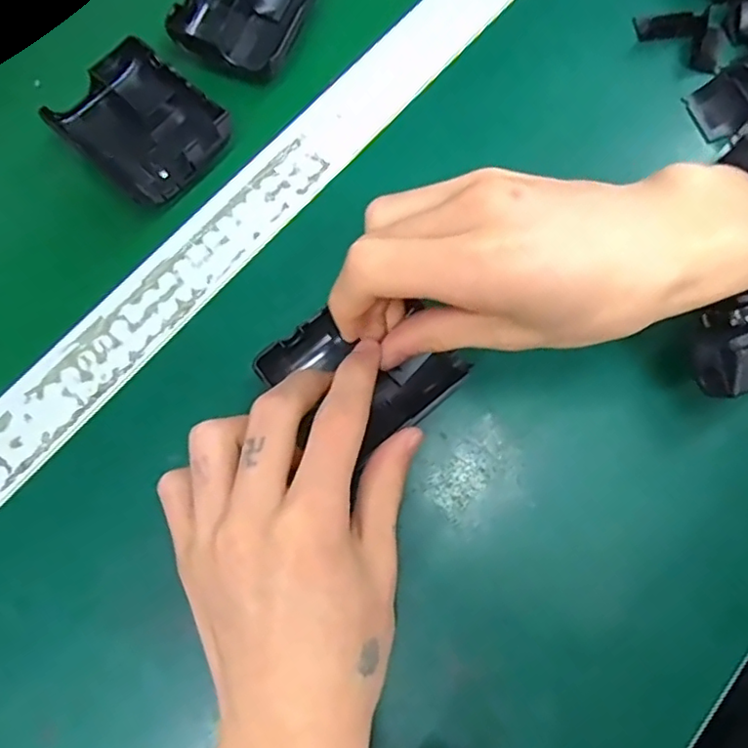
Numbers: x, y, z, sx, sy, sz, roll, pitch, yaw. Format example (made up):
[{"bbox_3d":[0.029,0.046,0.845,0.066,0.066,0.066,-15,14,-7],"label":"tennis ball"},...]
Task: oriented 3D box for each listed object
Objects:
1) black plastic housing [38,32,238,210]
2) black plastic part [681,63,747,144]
[{"bbox_3d":[-0.124,-0.132,0.324,0.079,0.024,0.066,42,79,10],"label":"black plastic housing"},{"bbox_3d":[0.205,-0.152,0.332,0.052,0.018,0.038,-7,75,-2],"label":"black plastic part"}]

